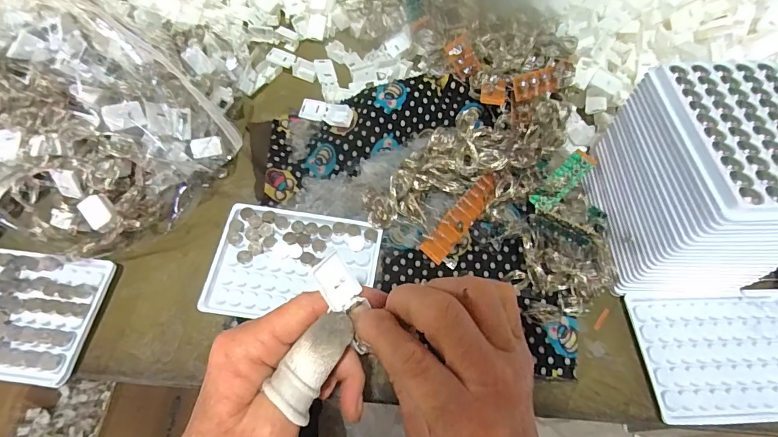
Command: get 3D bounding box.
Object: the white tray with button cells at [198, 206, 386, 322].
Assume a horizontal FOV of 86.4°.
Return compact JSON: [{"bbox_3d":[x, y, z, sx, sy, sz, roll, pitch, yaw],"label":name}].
[{"bbox_3d":[-0.076,0.037,0.340,0.129,0.013,0.093,7,61,3],"label":"white tray with button cells"}]

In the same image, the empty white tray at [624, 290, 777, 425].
[{"bbox_3d":[0.257,0.101,0.312,0.127,0.009,0.093,-1,61,-2],"label":"empty white tray"}]

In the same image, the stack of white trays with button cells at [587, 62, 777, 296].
[{"bbox_3d":[0.232,-0.024,0.310,0.099,0.118,0.141,-1,63,-2],"label":"stack of white trays with button cells"}]

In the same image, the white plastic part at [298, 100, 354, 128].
[{"bbox_3d":[-0.062,-0.104,0.406,0.057,0.006,0.021,18,87,24],"label":"white plastic part"}]

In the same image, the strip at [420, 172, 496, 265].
[{"bbox_3d":[0.064,-0.003,0.358,0.023,0.008,0.095,47,67,-10],"label":"strip"}]

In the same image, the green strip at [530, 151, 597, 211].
[{"bbox_3d":[0.151,-0.032,0.363,0.064,0.006,0.020,-45,65,0],"label":"green strip"}]

